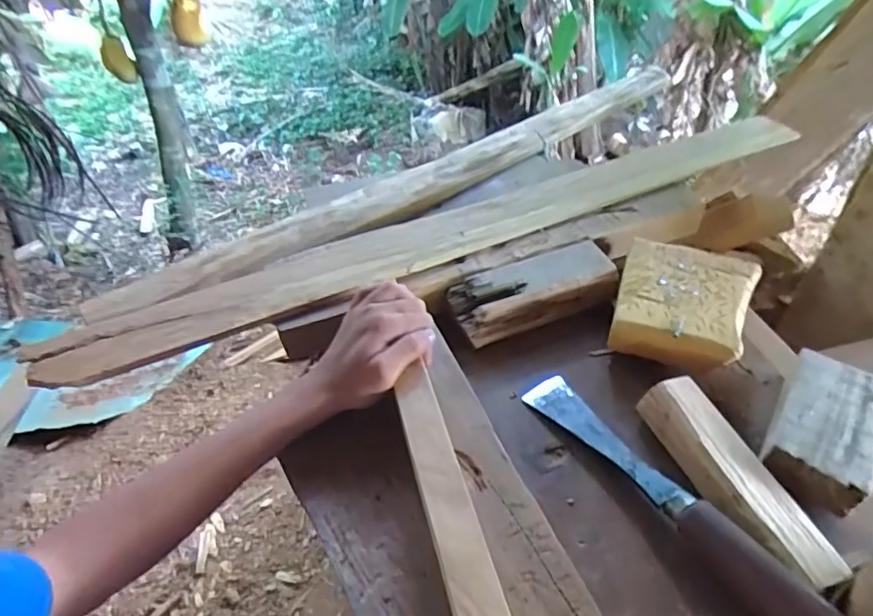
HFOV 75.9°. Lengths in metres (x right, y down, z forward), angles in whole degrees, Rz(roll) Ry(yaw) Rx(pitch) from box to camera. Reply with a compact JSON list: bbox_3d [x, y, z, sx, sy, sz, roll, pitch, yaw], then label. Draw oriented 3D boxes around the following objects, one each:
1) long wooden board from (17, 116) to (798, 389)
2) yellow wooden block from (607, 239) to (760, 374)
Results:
[{"bbox_3d":[0.031,-0.083,0.572,0.796,0.018,0.078,-20,49,-14],"label":"long wooden board"},{"bbox_3d":[0.221,-0.008,0.506,0.106,0.034,0.130,17,51,18],"label":"yellow wooden block"}]

